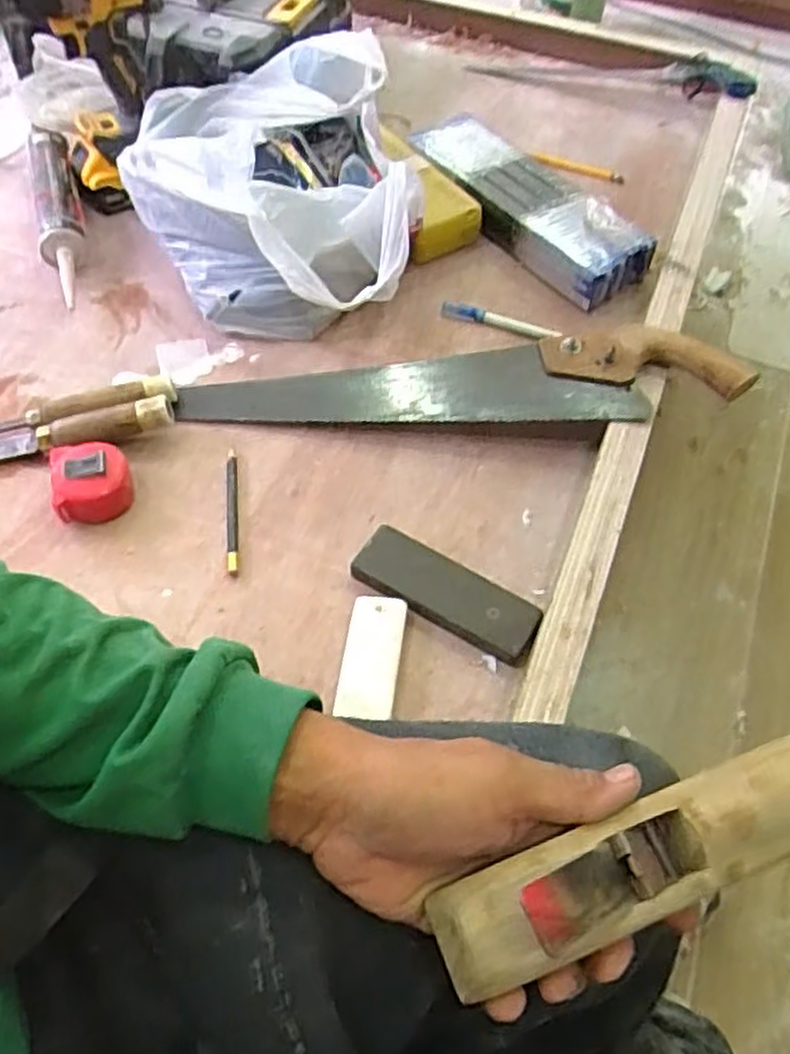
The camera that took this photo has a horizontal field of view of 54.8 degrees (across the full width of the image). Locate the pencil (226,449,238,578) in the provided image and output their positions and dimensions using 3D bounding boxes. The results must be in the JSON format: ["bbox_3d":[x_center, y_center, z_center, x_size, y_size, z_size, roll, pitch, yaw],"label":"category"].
[{"bbox_3d":[-0.139,-0.013,0.650,0.010,0.005,0.126,-5,57,-6],"label":"pencil"}]

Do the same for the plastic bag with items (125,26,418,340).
[{"bbox_3d":[-0.127,-0.340,0.778,0.269,0.160,0.303,-6,57,-6],"label":"plastic bag with items"}]

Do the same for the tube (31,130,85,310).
[{"bbox_3d":[-0.376,-0.355,0.853,0.047,0.047,0.281,-14,58,-11],"label":"tube"}]

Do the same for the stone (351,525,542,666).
[{"bbox_3d":[0.041,0.052,0.608,0.152,0.018,0.054,28,60,16],"label":"stone"}]

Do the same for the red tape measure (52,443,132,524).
[{"bbox_3d":[-0.256,-0.039,0.646,0.062,0.043,0.062,-14,58,-11],"label":"red tape measure"}]

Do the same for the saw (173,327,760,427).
[{"bbox_3d":[0.055,-0.136,0.708,0.516,0.067,0.095,2,56,-1],"label":"saw"}]

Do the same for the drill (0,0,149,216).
[{"bbox_3d":[-0.324,-0.481,0.817,0.094,0.270,0.190,33,61,18],"label":"drill"}]

